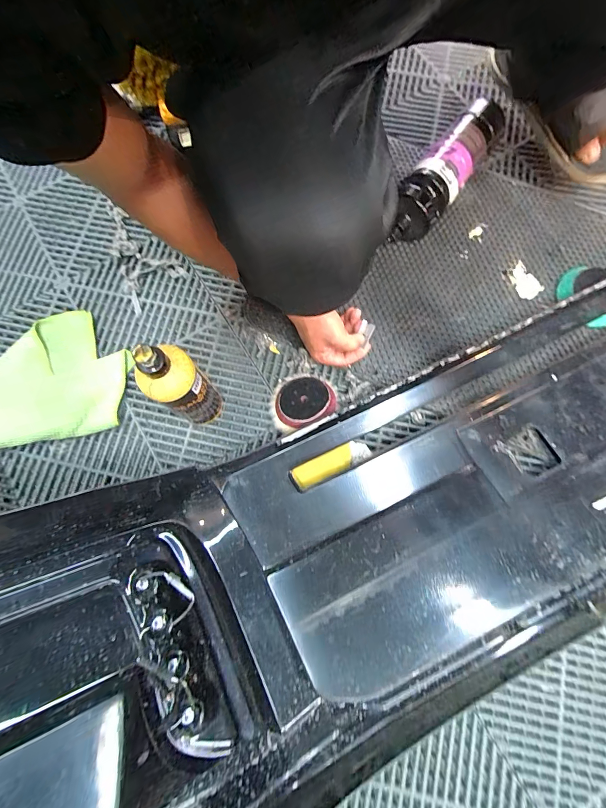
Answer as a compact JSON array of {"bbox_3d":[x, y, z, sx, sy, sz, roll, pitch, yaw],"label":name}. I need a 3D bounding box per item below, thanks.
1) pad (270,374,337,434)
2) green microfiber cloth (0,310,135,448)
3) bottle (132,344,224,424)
[{"bbox_3d":[-0.002,-0.003,0.538,0.096,0.027,0.094,-25,53,4],"label":"pad"},{"bbox_3d":[-0.387,-0.043,0.563,0.224,0.035,0.199,-10,78,-1],"label":"green microfiber cloth"},{"bbox_3d":[-0.146,-0.018,0.455,0.052,0.219,0.068,43,79,10],"label":"bottle"}]

